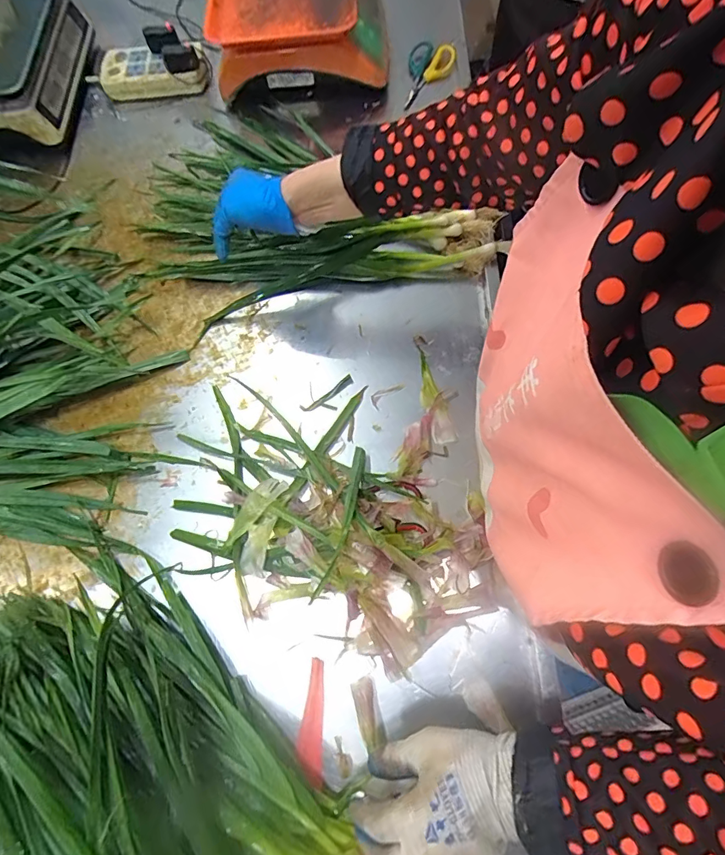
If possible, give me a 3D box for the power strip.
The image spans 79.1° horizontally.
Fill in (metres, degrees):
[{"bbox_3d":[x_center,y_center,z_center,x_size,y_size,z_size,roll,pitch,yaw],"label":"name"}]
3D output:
[{"bbox_3d":[-0.377,-0.640,0.802,0.198,0.043,0.078,-9,70,0],"label":"power strip"}]

